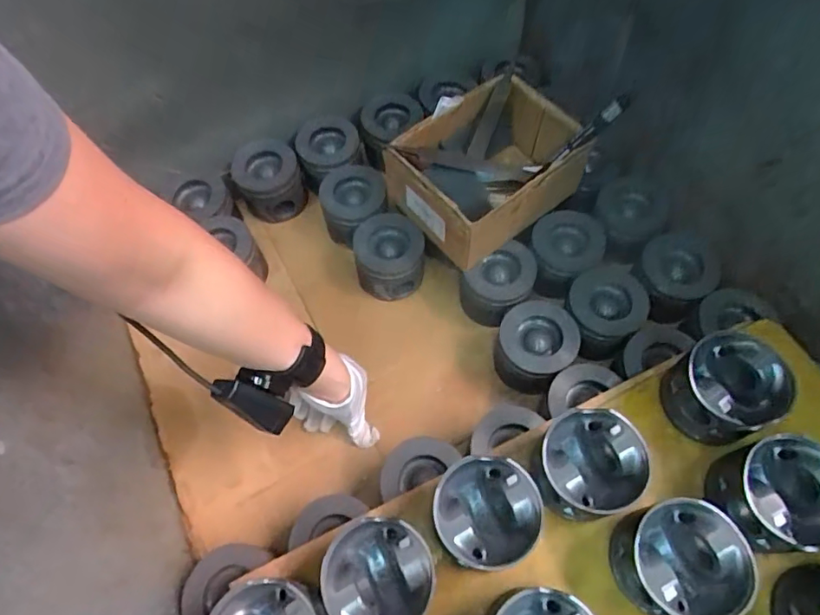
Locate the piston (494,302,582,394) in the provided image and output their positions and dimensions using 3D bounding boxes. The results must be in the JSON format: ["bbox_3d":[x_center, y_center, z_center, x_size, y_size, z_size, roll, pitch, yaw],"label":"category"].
[{"bbox_3d":[0.145,0.051,0.623,0.085,0.074,0.087,-1,62,3],"label":"piston"}]

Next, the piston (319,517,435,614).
[{"bbox_3d":[-0.024,0.227,0.441,0.085,0.075,0.086,-1,62,3],"label":"piston"}]

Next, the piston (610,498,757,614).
[{"bbox_3d":[0.223,0.209,0.445,0.094,0.073,0.097,4,62,5],"label":"piston"}]

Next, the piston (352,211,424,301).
[{"bbox_3d":[-0.026,-0.064,0.694,0.088,0.076,0.093,-1,62,3],"label":"piston"}]

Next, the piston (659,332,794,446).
[{"bbox_3d":[0.297,0.078,0.500,0.091,0.067,0.086,-1,62,3],"label":"piston"}]

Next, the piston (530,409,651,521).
[{"bbox_3d":[0.160,0.147,0.485,0.091,0.077,0.089,-1,62,3],"label":"piston"}]

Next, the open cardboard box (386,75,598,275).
[{"bbox_3d":[0.091,-0.171,0.647,0.212,0.102,0.160,-38,66,-16],"label":"open cardboard box"}]

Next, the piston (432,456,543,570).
[{"bbox_3d":[0.066,0.182,0.467,0.088,0.076,0.090,0,62,3],"label":"piston"}]

